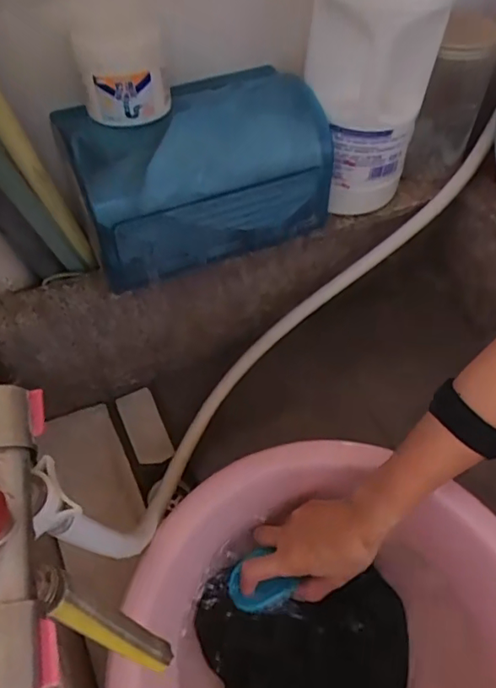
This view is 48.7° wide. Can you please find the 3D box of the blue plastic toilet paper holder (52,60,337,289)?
[{"bbox_3d":[-0.044,-0.161,0.512,0.229,0.118,0.116,-21,60,-16],"label":"blue plastic toilet paper holder"}]

